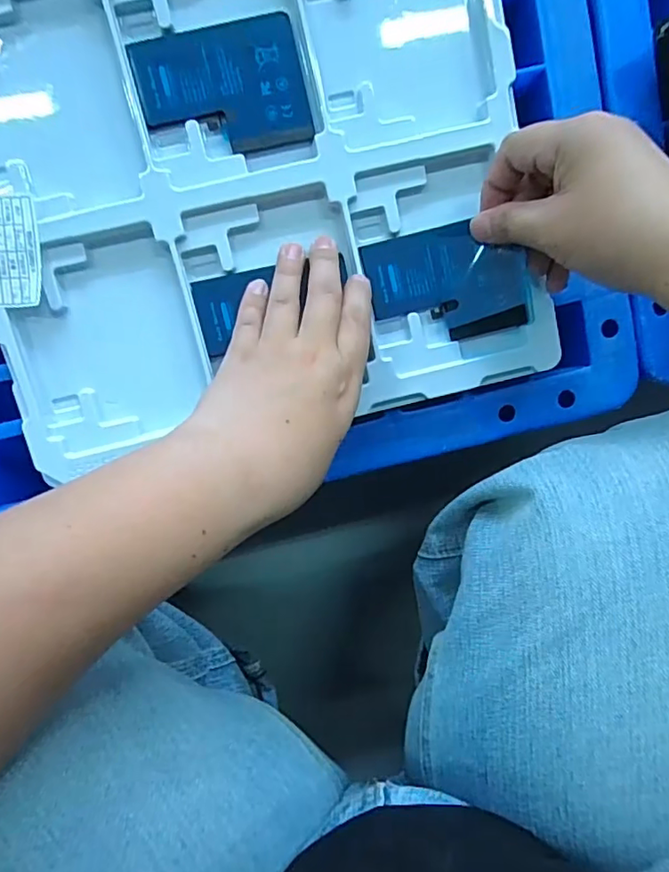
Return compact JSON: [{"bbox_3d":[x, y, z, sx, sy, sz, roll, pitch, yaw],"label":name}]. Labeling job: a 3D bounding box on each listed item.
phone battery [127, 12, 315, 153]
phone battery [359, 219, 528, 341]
[{"bbox_3d":[-0.060,-0.189,0.302,0.088,0.008,0.065,-14,100,-2],"label":"phone battery"},{"bbox_3d":[0.067,-0.090,0.329,0.089,0.005,0.066,-13,98,1],"label":"phone battery"}]

